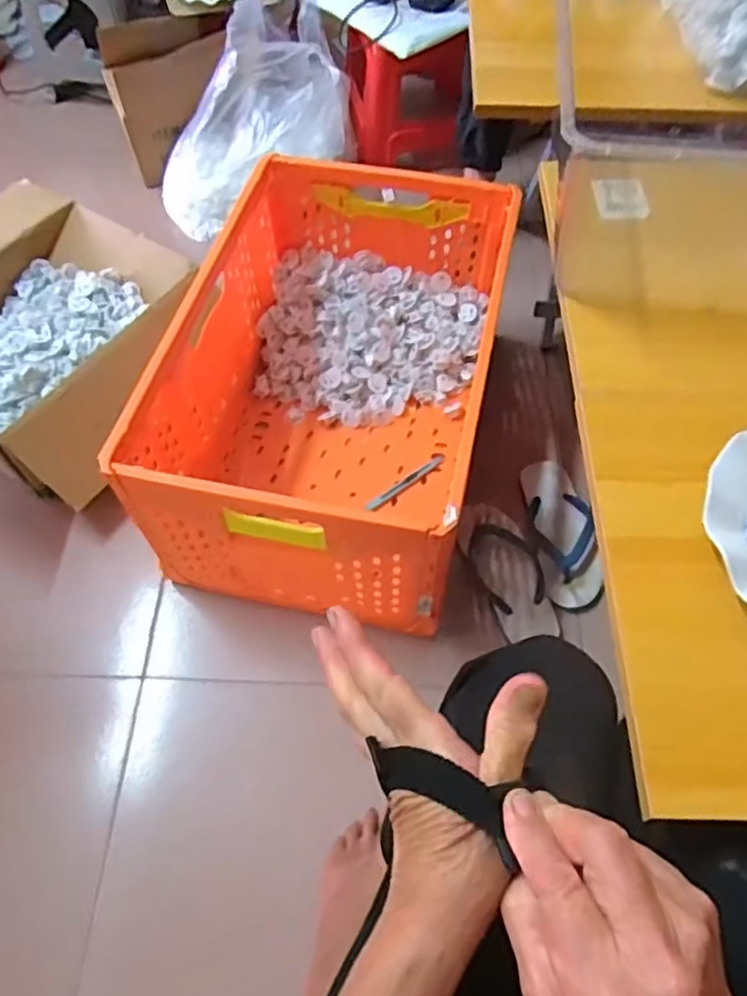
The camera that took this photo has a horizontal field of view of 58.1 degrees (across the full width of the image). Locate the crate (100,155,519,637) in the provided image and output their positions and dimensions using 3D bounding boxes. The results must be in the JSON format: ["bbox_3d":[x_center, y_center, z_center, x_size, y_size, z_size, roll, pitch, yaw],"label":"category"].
[{"bbox_3d":[-0.044,-0.167,0.980,0.388,0.301,0.616,11,60,7],"label":"crate"}]

